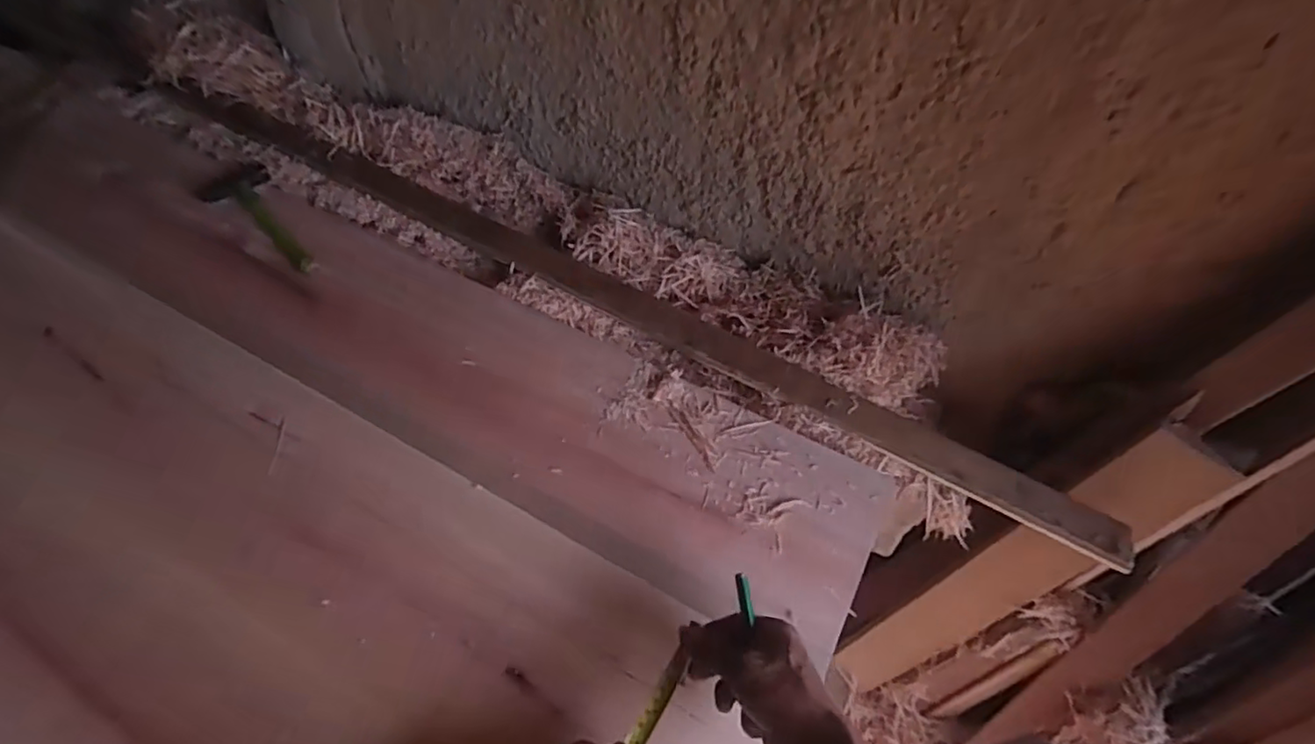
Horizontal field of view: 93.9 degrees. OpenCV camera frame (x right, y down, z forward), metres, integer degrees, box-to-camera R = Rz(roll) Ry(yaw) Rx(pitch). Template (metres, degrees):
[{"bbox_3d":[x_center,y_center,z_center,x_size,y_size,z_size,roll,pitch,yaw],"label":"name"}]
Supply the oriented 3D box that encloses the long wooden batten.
[{"bbox_3d":[-0.138,-0.142,0.816,1.436,0.028,0.055,27,57,15],"label":"long wooden batten"}]

